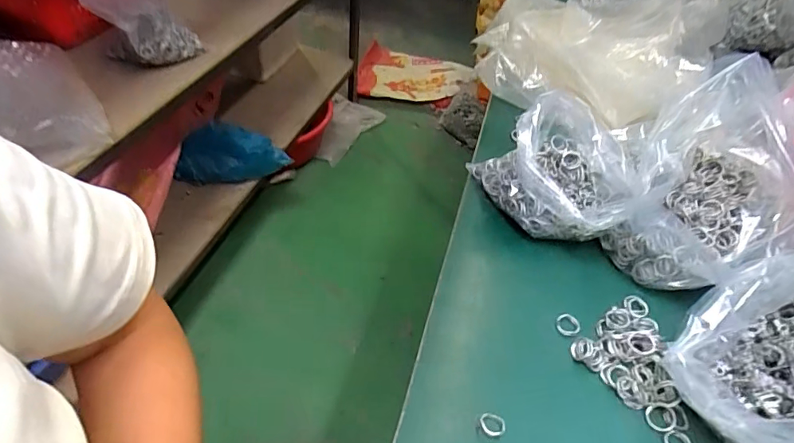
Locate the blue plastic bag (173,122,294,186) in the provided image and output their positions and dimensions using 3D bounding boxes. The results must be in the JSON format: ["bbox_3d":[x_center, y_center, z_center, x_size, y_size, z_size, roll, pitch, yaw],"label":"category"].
[{"bbox_3d":[-0.430,-0.166,1.239,0.291,0.121,0.118,1,47,-8],"label":"blue plastic bag"}]

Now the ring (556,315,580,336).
[{"bbox_3d":[0.165,0.099,0.457,0.022,0.005,0.022,5,47,-5],"label":"ring"}]

